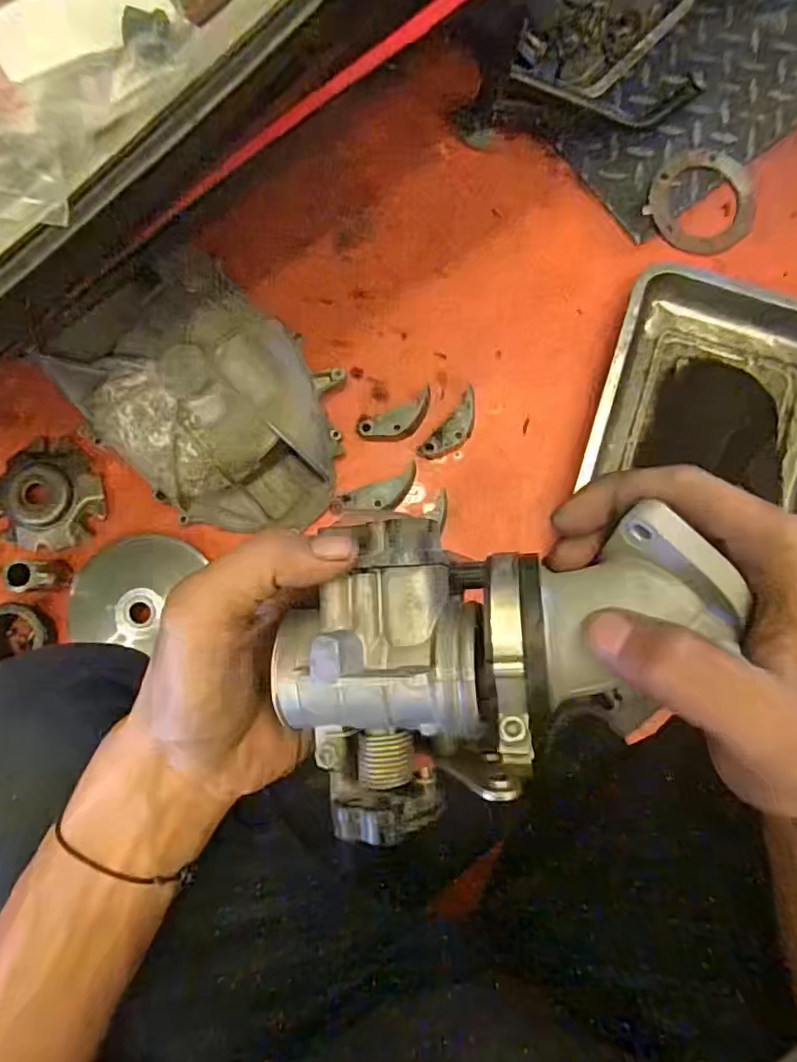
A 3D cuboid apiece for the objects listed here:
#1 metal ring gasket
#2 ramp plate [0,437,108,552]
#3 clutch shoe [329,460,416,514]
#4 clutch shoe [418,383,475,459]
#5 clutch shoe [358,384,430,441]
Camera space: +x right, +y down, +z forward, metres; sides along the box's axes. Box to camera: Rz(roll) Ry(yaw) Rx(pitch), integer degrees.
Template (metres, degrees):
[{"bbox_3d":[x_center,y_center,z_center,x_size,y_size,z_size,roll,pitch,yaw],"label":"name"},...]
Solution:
[{"bbox_3d":[0.343,-0.369,0.644,0.125,0.005,0.115,0,84,-1],"label":"metal ring gasket"},{"bbox_3d":[-0.365,-0.033,0.599,0.109,0.019,0.110,0,84,-1],"label":"ramp plate"},{"bbox_3d":[-0.021,-0.036,0.595,0.096,0.009,0.035,-26,85,-3],"label":"clutch shoe"},{"bbox_3d":[0.060,-0.108,0.606,0.032,0.022,0.086,40,85,3],"label":"clutch shoe"},{"bbox_3d":[0.001,-0.118,0.605,0.086,0.013,0.035,-32,85,-4],"label":"clutch shoe"}]

